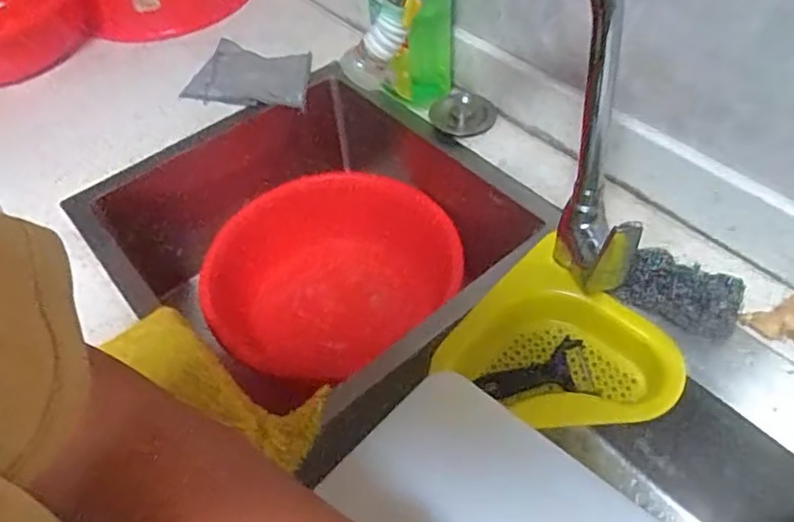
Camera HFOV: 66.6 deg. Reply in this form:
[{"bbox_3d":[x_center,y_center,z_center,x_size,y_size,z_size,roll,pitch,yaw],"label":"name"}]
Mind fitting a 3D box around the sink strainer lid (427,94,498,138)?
[{"bbox_3d":[0.086,-0.195,0.807,0.073,0.026,0.078,-1,50,2],"label":"sink strainer lid"}]

